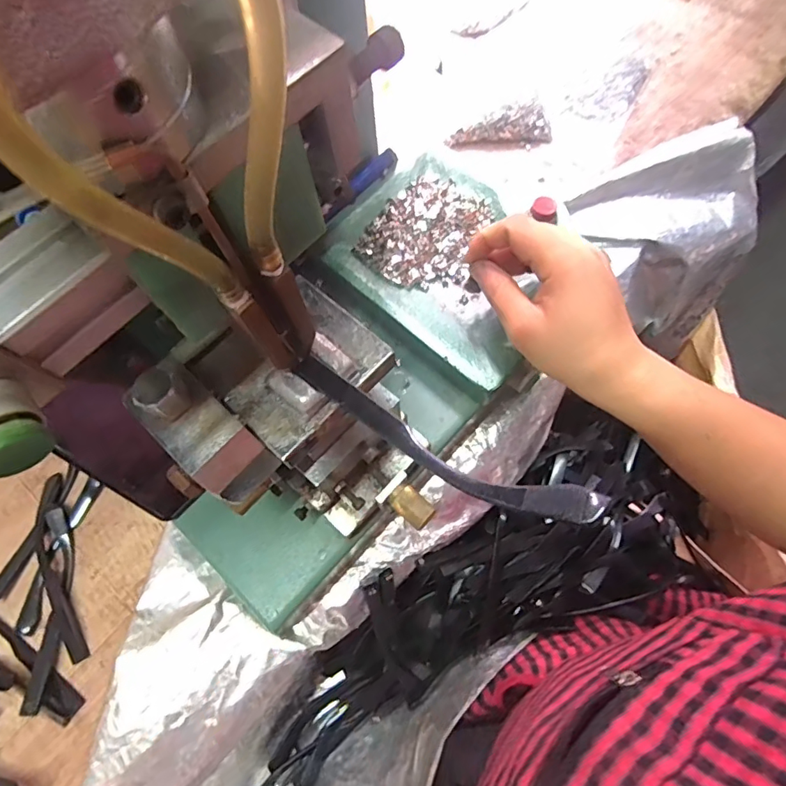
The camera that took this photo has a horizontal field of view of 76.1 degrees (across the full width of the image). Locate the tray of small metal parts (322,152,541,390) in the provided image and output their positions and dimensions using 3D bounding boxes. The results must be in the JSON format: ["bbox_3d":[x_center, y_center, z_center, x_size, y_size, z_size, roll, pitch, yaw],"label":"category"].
[{"bbox_3d":[0.052,-0.110,0.416,0.190,0.020,0.150,41,76,16],"label":"tray of small metal parts"}]

